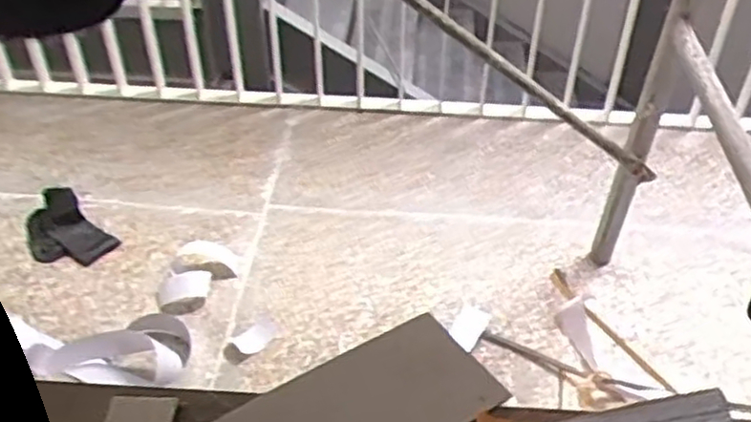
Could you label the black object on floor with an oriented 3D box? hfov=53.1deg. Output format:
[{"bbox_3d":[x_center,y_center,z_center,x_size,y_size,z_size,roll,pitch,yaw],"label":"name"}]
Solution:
[{"bbox_3d":[-0.628,0.036,1.504,0.135,0.033,0.227,-33,50,-28],"label":"black object on floor"}]

